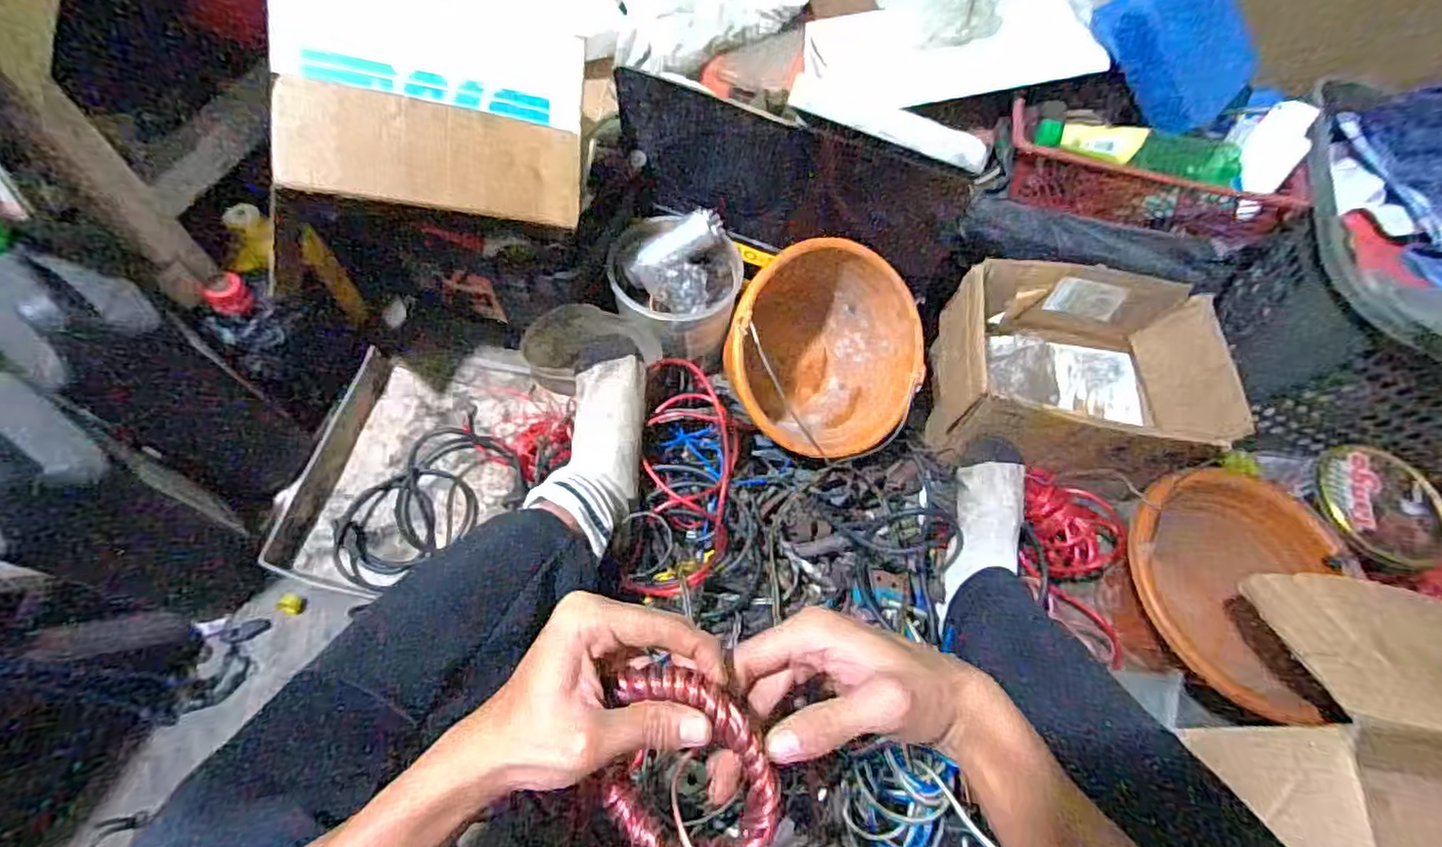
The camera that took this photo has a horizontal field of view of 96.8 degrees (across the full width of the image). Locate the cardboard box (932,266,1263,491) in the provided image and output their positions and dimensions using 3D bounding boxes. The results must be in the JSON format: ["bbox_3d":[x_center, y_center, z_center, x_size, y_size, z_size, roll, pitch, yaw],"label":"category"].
[{"bbox_3d":[0.451,-0.047,0.811,0.326,0.147,0.258,8,62,0],"label":"cardboard box"}]

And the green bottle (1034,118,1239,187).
[{"bbox_3d":[0.491,-0.321,0.757,0.228,0.049,0.057,6,62,-1],"label":"green bottle"}]

